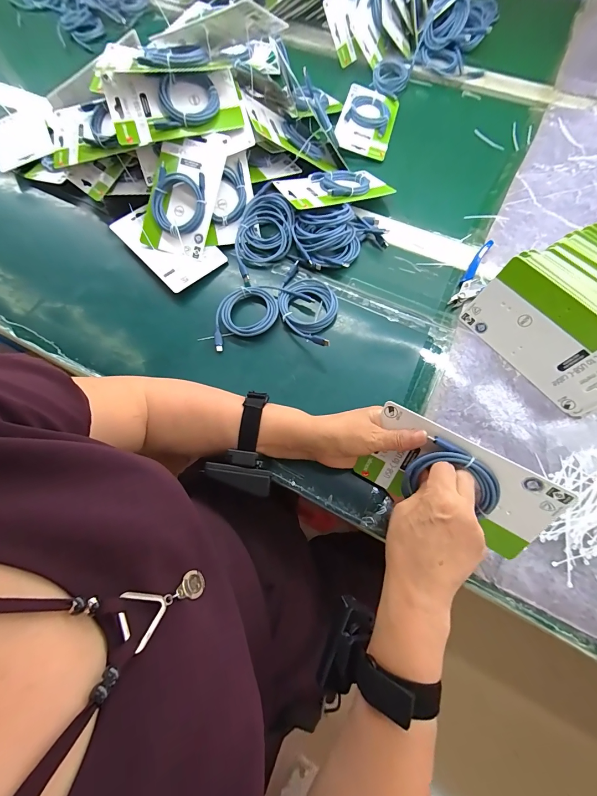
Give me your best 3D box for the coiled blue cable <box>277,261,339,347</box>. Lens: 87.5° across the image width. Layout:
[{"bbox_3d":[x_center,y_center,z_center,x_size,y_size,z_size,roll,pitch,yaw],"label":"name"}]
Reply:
[{"bbox_3d":[0.012,-0.134,0.443,0.087,0.030,0.133,13,71,7],"label":"coiled blue cable"}]

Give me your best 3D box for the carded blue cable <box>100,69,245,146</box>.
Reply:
[{"bbox_3d":[-0.176,-0.419,0.450,0.180,0.033,0.082,-15,98,-7],"label":"carded blue cable"}]

